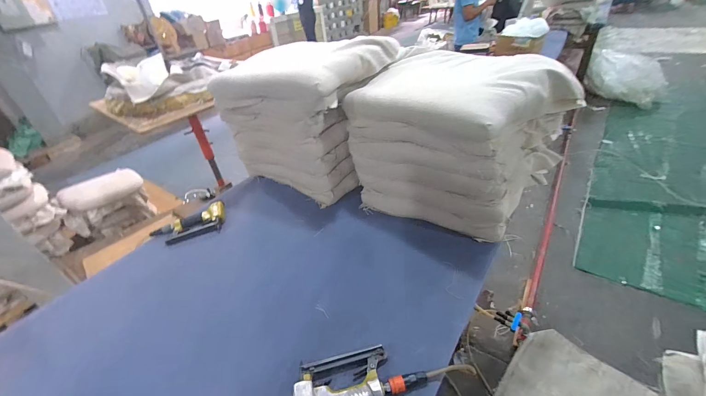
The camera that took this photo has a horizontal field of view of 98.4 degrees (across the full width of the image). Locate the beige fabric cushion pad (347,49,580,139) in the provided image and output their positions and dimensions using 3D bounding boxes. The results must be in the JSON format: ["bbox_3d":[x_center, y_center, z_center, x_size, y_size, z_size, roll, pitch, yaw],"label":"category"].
[{"bbox_3d":[0.284,-0.292,0.843,0.522,0.112,0.391,24,47,35],"label":"beige fabric cushion pad"}]

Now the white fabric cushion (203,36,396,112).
[{"bbox_3d":[-0.148,-0.439,1.025,0.483,0.112,0.462,14,42,26],"label":"white fabric cushion"}]

